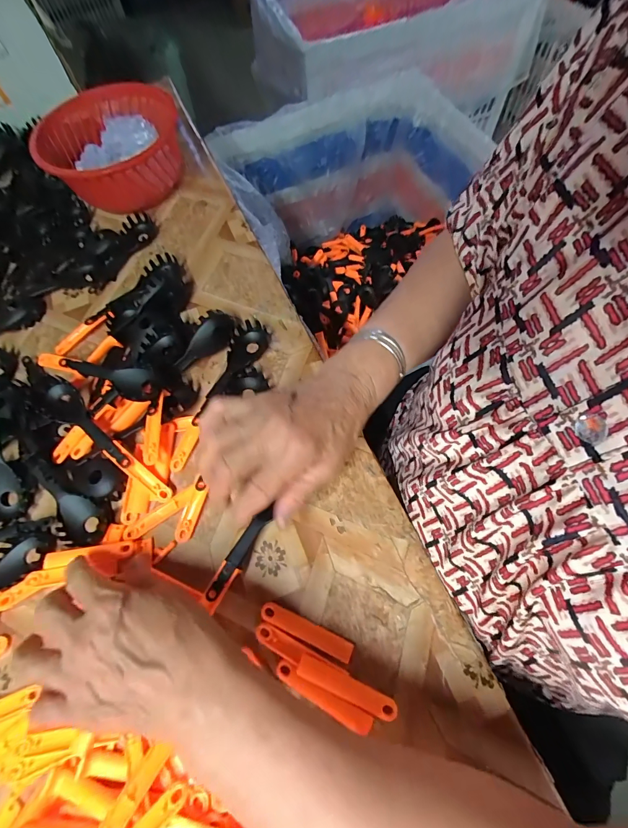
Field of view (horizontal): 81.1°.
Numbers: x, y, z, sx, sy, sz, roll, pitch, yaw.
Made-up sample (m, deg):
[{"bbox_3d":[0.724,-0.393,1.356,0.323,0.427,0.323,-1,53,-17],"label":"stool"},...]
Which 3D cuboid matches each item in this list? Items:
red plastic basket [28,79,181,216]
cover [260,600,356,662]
[{"bbox_3d":[-0.271,-0.358,0.500,0.157,0.080,0.204,-8,64,1],"label":"red plastic basket"},{"bbox_3d":[-0.007,0.170,0.286,0.075,0.004,0.015,20,68,14],"label":"cover"}]

